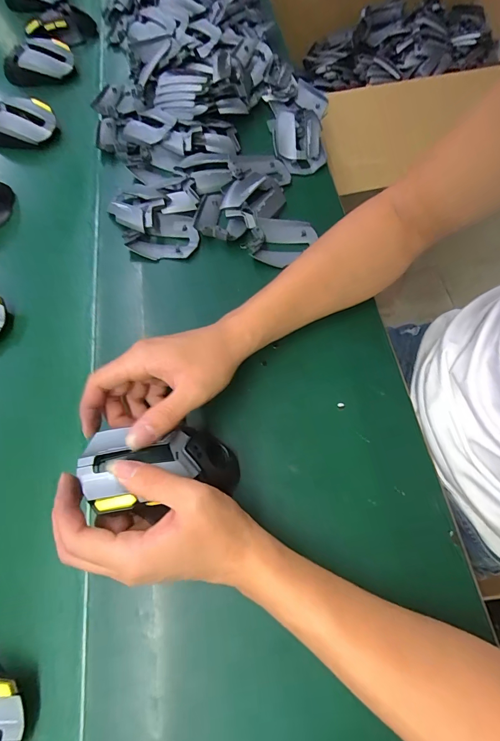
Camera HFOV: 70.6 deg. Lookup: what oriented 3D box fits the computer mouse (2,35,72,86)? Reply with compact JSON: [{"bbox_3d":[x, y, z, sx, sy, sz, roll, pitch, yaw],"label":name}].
[{"bbox_3d":[-0.336,-0.487,0.565,0.106,0.048,0.059,-10,66,-1],"label":"computer mouse"}]

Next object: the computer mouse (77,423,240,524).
[{"bbox_3d":[-0.060,0.074,0.270,0.124,0.033,0.064,2,65,-30],"label":"computer mouse"}]

